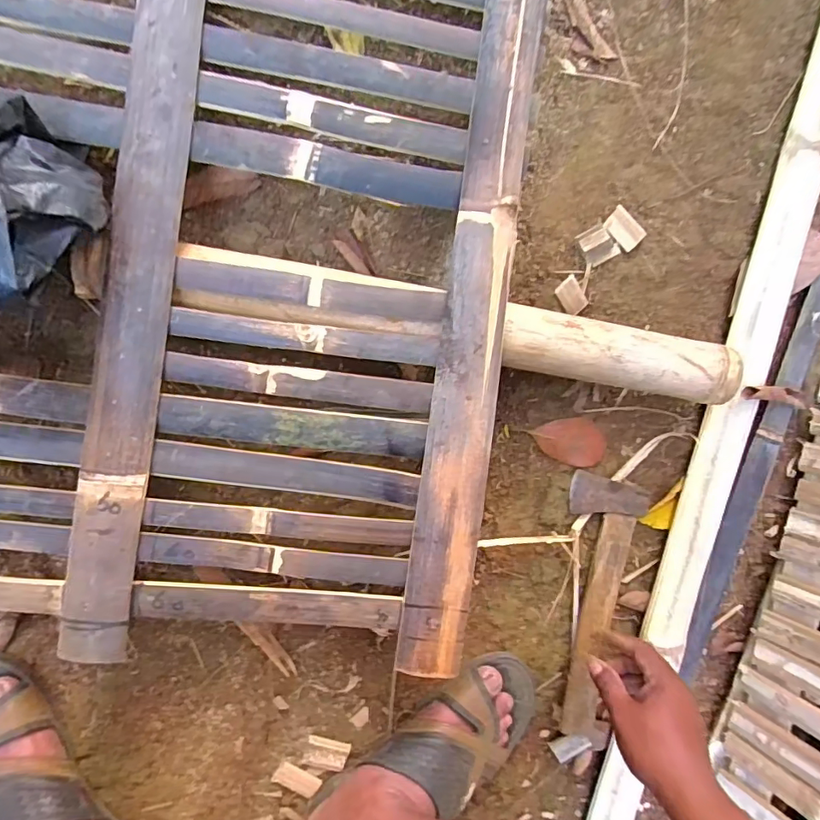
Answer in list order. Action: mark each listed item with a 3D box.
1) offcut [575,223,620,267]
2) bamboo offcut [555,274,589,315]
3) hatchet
[{"bbox_3d":[0.191,-0.167,0.524,0.035,0.008,0.036,-30,98,-5],"label":"offcut"},{"bbox_3d":[0.166,-0.117,0.531,0.026,0.004,0.035,-37,98,-4],"label":"bamboo offcut"},{"bbox_3d":[0.200,0.216,0.555,0.082,0.028,0.287,5,93,-9],"label":"hatchet"}]

